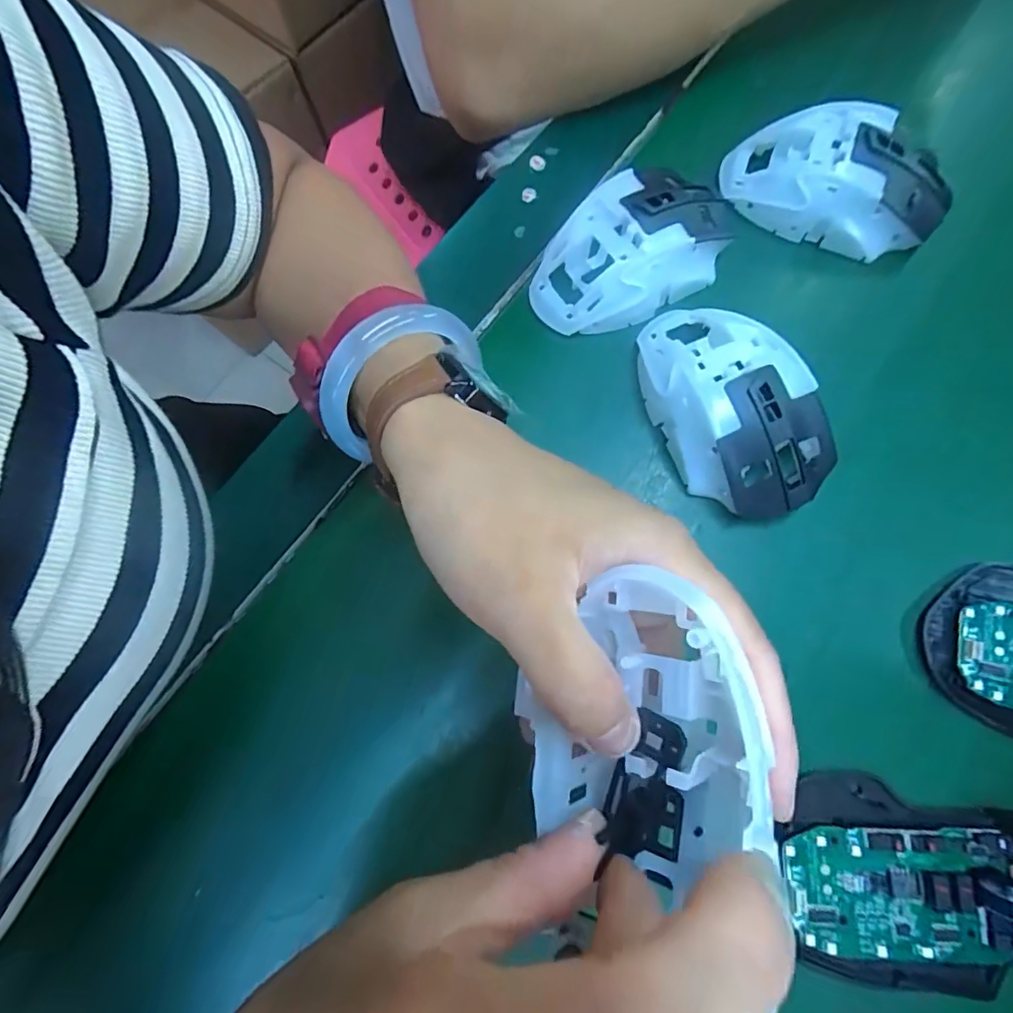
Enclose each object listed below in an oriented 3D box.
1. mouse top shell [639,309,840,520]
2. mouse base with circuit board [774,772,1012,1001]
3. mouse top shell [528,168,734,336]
[{"bbox_3d":[0.106,-0.049,0.257,0.071,0.036,0.117,-26,76,-6],"label":"mouse top shell"},{"bbox_3d":[0.162,0.152,0.206,0.101,0.029,0.072,9,75,4],"label":"mouse base with circuit board"},{"bbox_3d":[0.067,-0.136,0.279,0.116,0.031,0.071,-34,77,-8],"label":"mouse top shell"}]

